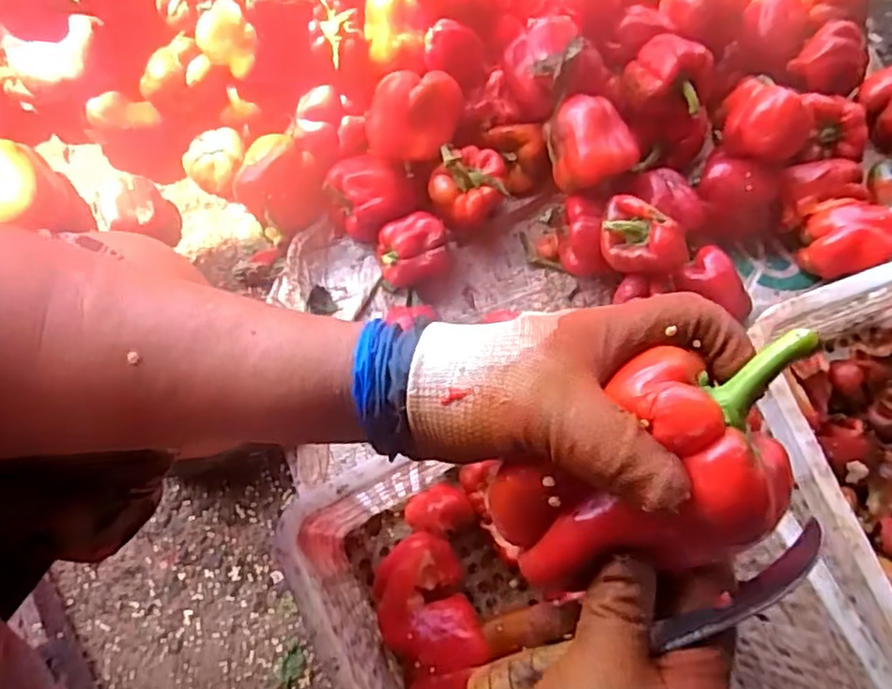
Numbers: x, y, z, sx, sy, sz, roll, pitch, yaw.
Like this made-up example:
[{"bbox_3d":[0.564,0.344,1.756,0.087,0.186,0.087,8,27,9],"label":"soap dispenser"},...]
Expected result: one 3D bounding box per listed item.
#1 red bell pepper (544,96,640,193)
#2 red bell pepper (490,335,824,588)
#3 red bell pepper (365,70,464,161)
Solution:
[{"bbox_3d":[0.171,-0.235,0.797,0.091,0.060,0.094,1,74,-2],"label":"red bell pepper"},{"bbox_3d":[0.083,0.051,0.274,0.123,0.073,0.080,-14,77,-5],"label":"red bell pepper"},{"bbox_3d":[-0.037,-0.261,0.796,0.105,0.069,0.090,3,74,-2],"label":"red bell pepper"}]

